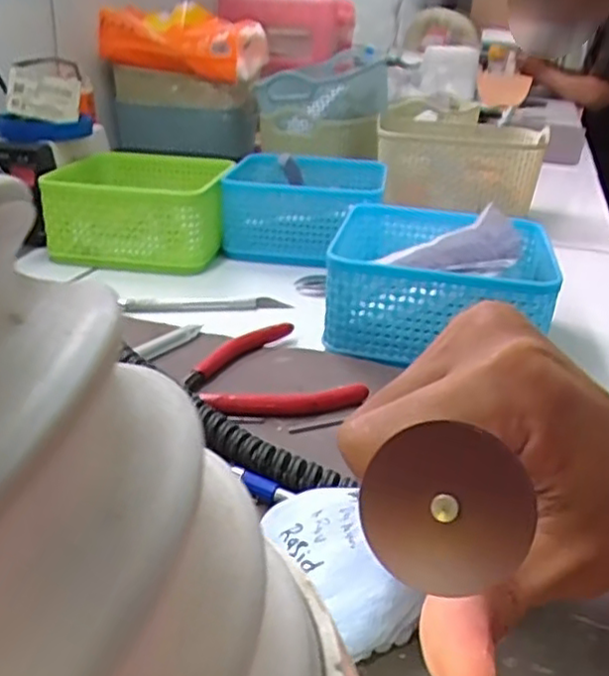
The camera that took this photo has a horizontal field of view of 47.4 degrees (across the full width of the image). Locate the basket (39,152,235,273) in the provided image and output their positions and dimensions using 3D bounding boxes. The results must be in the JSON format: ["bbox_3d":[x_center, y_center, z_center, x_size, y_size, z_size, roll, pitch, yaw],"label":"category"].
[{"bbox_3d":[-0.129,-0.107,0.568,0.127,0.065,0.132,4,25,2],"label":"basket"}]

